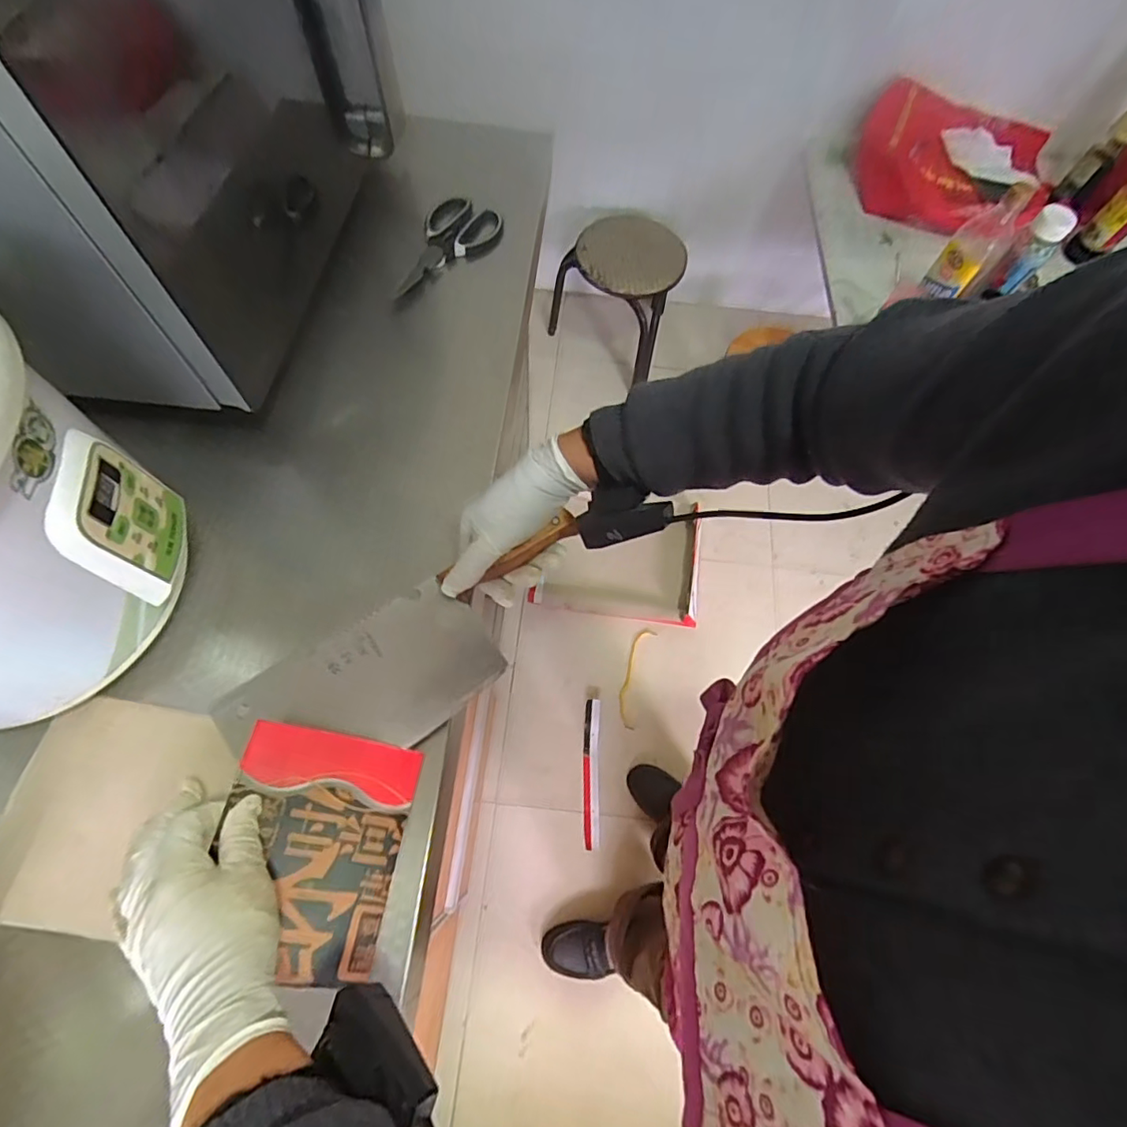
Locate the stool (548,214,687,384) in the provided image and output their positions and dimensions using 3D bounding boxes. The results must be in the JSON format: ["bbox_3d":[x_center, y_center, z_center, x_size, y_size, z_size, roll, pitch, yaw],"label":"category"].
[{"bbox_3d":[0.125,-0.695,1.519,0.332,0.350,0.292,10,67,1],"label":"stool"}]

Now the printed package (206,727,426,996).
[{"bbox_3d":[-0.167,0.189,0.377,0.115,0.007,0.144,21,65,-23],"label":"printed package"}]

